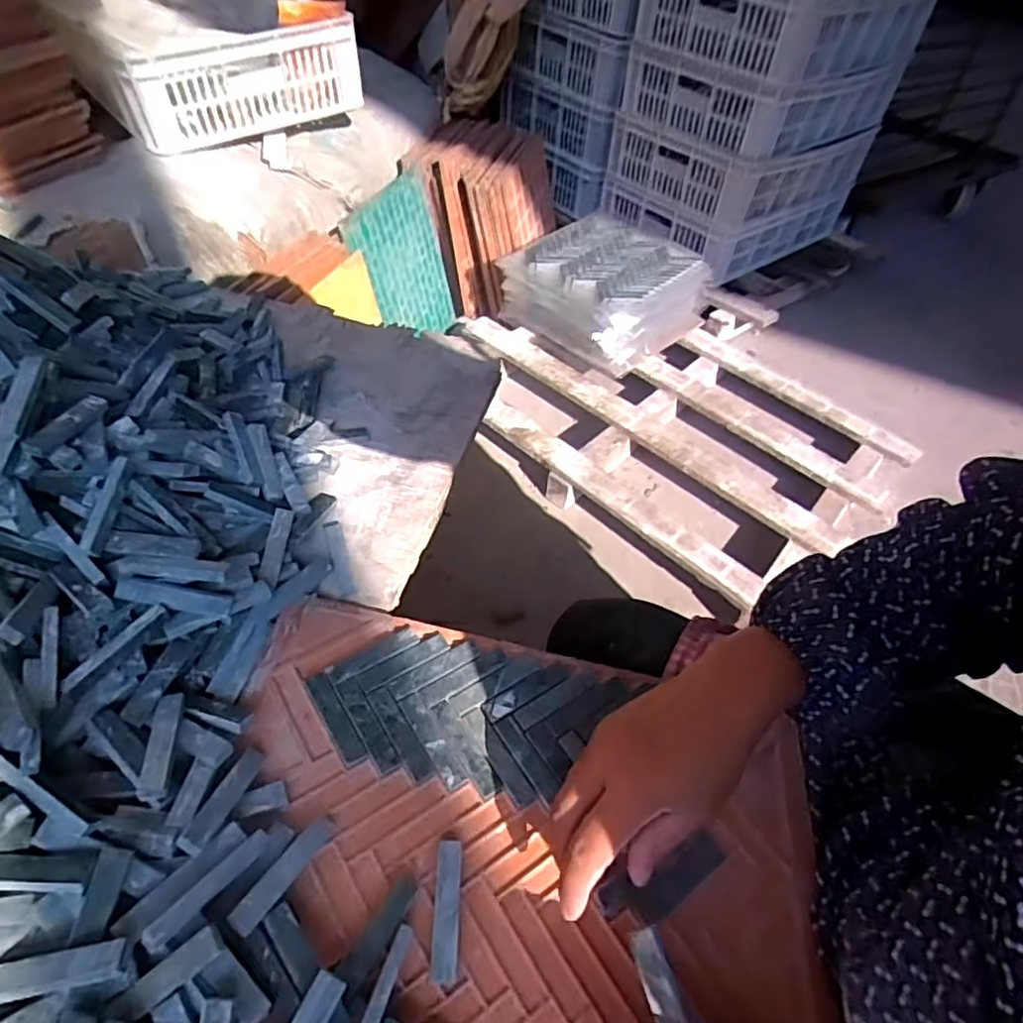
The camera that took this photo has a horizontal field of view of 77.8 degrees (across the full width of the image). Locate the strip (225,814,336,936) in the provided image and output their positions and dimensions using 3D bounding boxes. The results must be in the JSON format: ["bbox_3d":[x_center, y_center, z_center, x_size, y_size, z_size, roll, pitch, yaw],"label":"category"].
[{"bbox_3d":[-0.115,0.183,0.323,0.013,0.006,0.066,24,30,16],"label":"strip"}]

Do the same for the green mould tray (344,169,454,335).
[{"bbox_3d":[-0.227,-0.516,1.352,0.031,0.320,0.316,6,41,22],"label":"green mould tray"}]

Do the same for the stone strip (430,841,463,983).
[{"bbox_3d":[-0.033,0.206,0.330,0.014,0.008,0.062,2,48,-3],"label":"stone strip"}]

